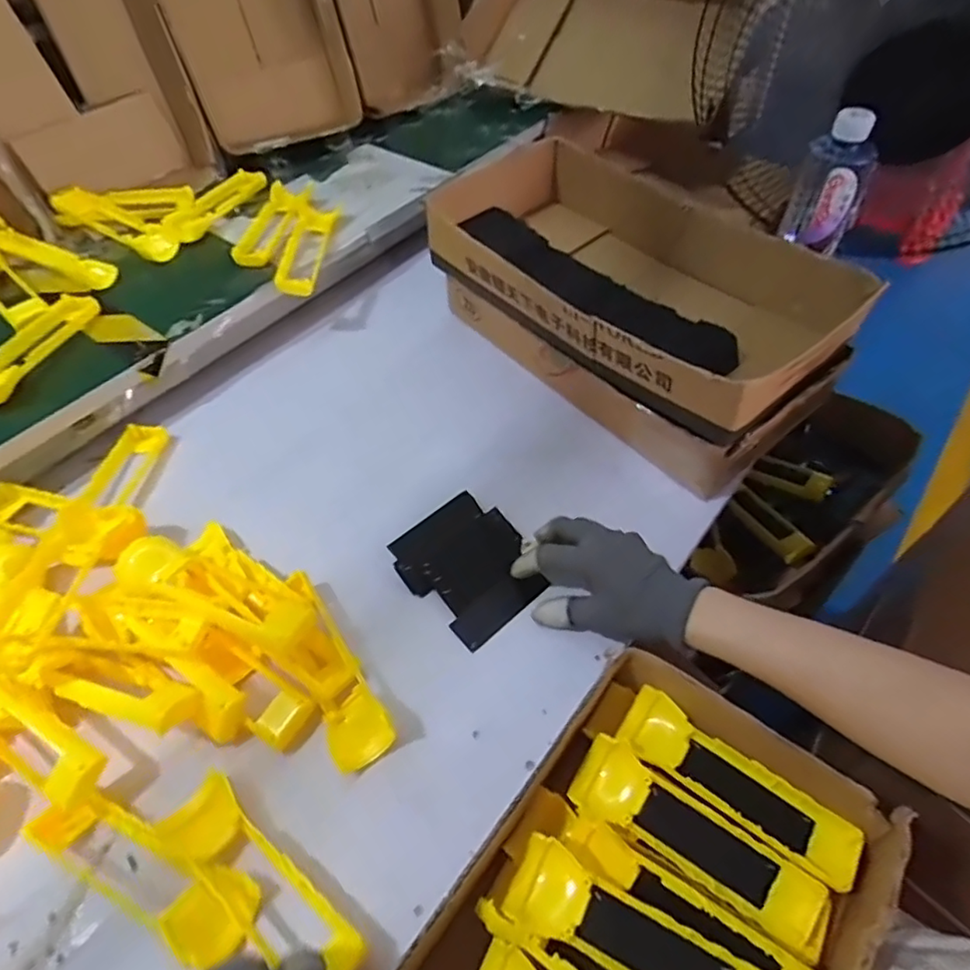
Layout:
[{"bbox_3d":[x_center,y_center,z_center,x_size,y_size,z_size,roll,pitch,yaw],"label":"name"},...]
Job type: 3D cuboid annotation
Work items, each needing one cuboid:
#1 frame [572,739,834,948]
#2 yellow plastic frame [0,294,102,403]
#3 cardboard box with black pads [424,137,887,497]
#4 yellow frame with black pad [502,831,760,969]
[{"bbox_3d":[0.138,0.234,0.398,0.161,0.024,0.049,29,58,23],"label":"frame"},{"bbox_3d":[-0.468,-0.142,0.620,0.052,0.021,0.164,9,52,9],"label":"yellow plastic frame"},{"bbox_3d":[0.150,-0.194,0.641,0.226,0.132,0.413,-38,59,-25],"label":"cardboard box with black pads"},{"bbox_3d":[0.094,0.280,0.364,0.162,0.024,0.046,23,56,19],"label":"yellow frame with black pad"}]

